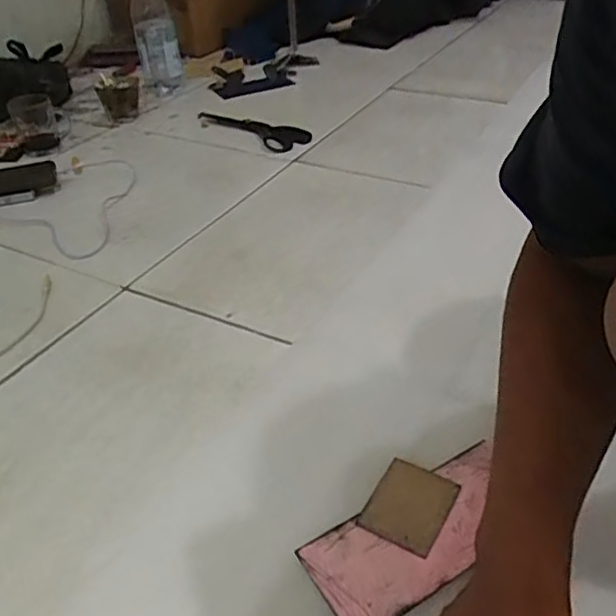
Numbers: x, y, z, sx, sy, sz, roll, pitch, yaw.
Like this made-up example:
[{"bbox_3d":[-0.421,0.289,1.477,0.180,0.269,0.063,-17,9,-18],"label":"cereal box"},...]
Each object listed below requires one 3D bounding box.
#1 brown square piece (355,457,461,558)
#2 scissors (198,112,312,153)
[{"bbox_3d":[0.077,0.149,0.463,0.057,0.004,0.071,20,43,27],"label":"brown square piece"},{"bbox_3d":[-0.105,-0.329,1.100,0.239,0.016,0.094,29,48,35],"label":"scissors"}]

